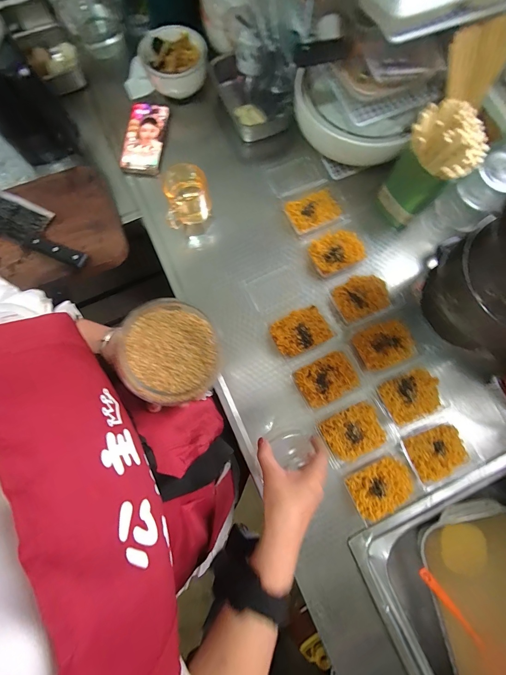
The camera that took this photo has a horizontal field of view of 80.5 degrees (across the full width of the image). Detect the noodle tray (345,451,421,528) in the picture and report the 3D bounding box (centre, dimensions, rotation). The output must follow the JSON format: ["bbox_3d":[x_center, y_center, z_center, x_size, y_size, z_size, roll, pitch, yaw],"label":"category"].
[{"bbox_3d":[0.211,0.243,0.481,0.108,0.024,0.087,-27,80,-6],"label":"noodle tray"}]

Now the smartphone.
[{"bbox_3d":[-0.222,-0.407,0.609,0.078,0.015,0.159,5,78,0],"label":"smartphone"}]

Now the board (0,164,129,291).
[{"bbox_3d":[-0.422,-0.185,0.551,0.342,0.021,0.221,-24,80,-5],"label":"board"}]

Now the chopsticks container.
[{"bbox_3d":[0.290,-0.278,0.511,0.080,0.174,0.109,-36,81,-7],"label":"chopsticks container"}]

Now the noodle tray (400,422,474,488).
[{"bbox_3d":[0.306,0.190,0.491,0.102,0.029,0.082,-23,80,-5],"label":"noodle tray"}]

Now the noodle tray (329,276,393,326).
[{"bbox_3d":[0.195,-0.071,0.536,0.098,0.018,0.075,-22,80,-5],"label":"noodle tray"}]

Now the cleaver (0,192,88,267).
[{"bbox_3d":[-0.412,-0.209,0.540,0.276,0.021,0.076,26,79,5],"label":"cleaver"}]

